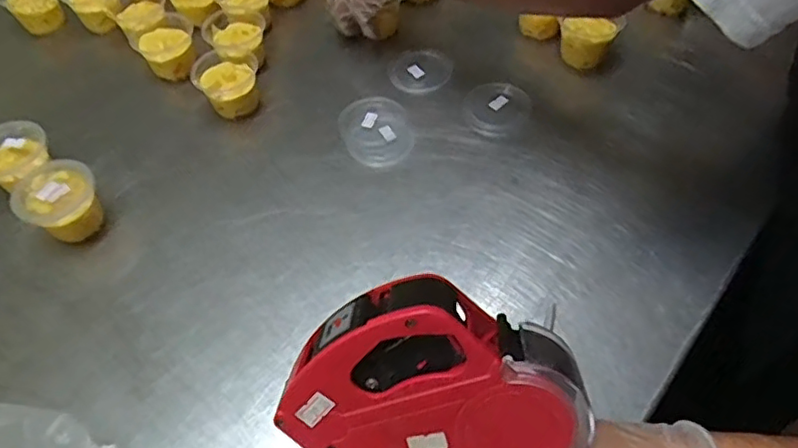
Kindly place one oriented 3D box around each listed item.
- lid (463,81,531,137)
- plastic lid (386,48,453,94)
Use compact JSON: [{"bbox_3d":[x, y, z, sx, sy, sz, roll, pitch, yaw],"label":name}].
[{"bbox_3d":[0.105,-0.125,0.643,0.067,0.007,0.073,-1,55,2],"label":"lid"},{"bbox_3d":[0.025,-0.181,0.694,0.072,0.011,0.062,4,56,5],"label":"plastic lid"}]

